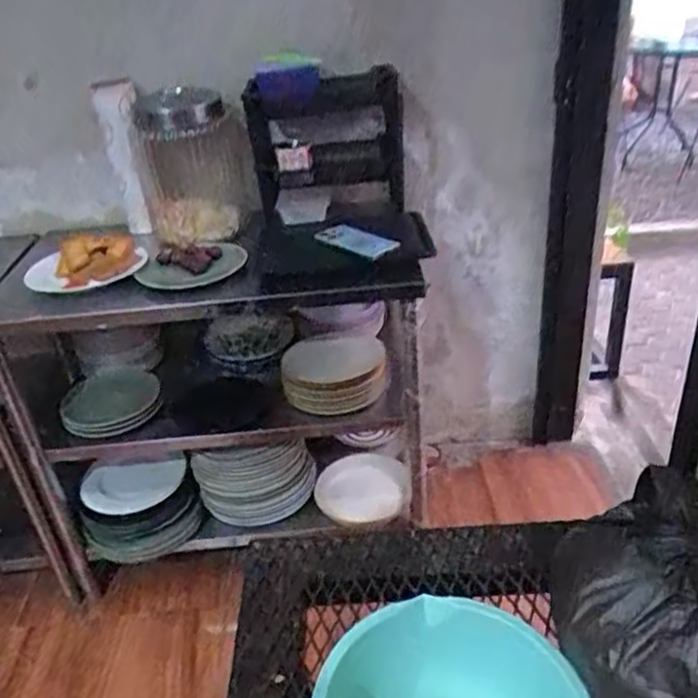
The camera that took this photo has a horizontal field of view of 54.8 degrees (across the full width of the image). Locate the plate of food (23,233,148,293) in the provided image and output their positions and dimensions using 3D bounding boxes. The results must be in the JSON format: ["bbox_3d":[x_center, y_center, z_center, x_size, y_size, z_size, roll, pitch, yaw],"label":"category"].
[{"bbox_3d":[-0.498,-0.169,1.282,0.209,0.032,0.225,-13,32,-14],"label":"plate of food"}]

